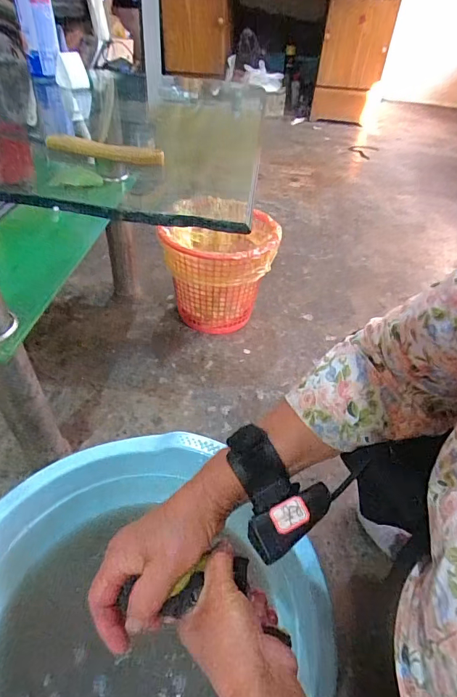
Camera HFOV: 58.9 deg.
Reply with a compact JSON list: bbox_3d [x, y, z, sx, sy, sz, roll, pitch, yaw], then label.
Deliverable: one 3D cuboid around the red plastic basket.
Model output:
[{"bbox_3d":[-0.026,-0.193,0.943,0.232,0.236,0.269,-1,41,-6],"label":"red plastic basket"}]

